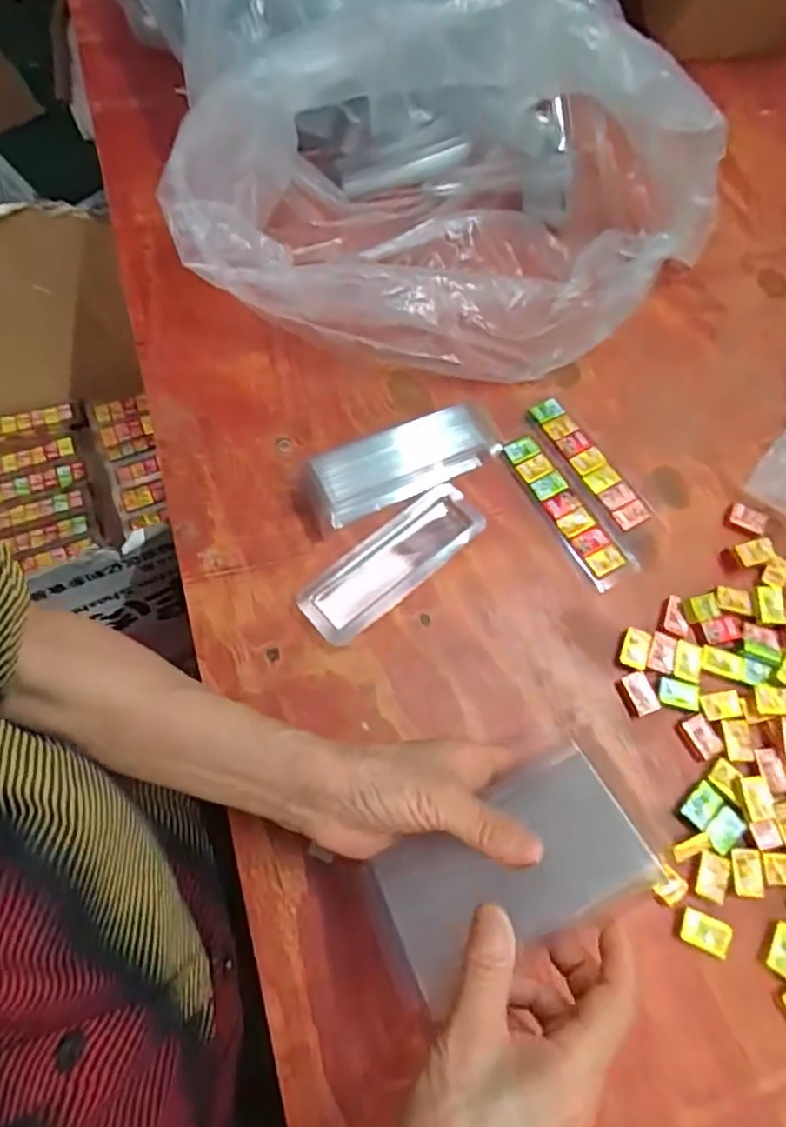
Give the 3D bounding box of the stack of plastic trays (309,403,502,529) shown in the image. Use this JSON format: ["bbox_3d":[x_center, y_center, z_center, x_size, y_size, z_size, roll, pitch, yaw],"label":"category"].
[{"bbox_3d":[0.011,-0.071,0.432,0.134,0.046,0.033,-24,69,-12],"label":"stack of plastic trays"}]

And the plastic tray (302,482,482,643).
[{"bbox_3d":[0.003,-0.003,0.423,0.141,0.016,0.046,-39,73,-17],"label":"plastic tray"}]

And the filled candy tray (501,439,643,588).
[{"bbox_3d":[0.126,-0.040,0.448,0.034,0.008,0.125,-27,70,-13],"label":"filled candy tray"}]

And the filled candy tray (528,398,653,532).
[{"bbox_3d":[0.147,-0.076,0.467,0.030,0.010,0.118,-29,70,-13],"label":"filled candy tray"}]

